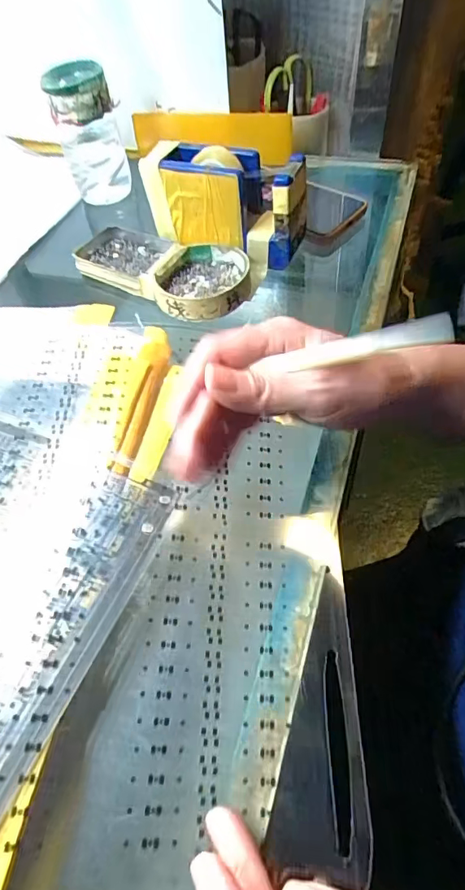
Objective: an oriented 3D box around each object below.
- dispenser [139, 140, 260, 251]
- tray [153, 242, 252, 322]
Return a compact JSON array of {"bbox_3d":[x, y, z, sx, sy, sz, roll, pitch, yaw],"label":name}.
[{"bbox_3d":[-0.026,-0.219,0.419,0.099,0.071,0.052,8,57,11],"label":"dispenser"},{"bbox_3d":[-0.025,-0.143,0.413,0.079,0.024,0.083,0,55,7],"label":"tray"}]

